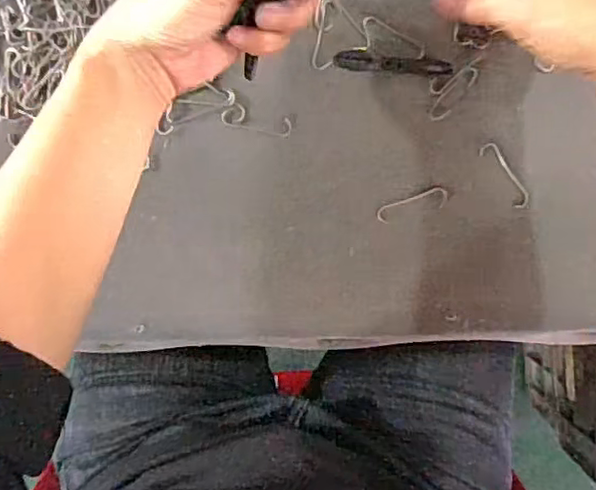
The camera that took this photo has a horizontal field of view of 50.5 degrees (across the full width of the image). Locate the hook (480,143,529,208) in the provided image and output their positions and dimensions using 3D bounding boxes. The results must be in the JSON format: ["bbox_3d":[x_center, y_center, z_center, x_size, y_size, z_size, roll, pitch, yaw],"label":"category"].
[{"bbox_3d":[0.128,-0.043,0.390,0.012,0.004,0.046,-35,97,3],"label":"hook"}]

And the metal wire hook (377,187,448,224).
[{"bbox_3d":[0.071,-0.024,0.389,0.045,0.004,0.013,-17,98,0],"label":"metal wire hook"}]

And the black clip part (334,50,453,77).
[{"bbox_3d":[0.057,-0.108,0.378,0.069,0.004,0.011,4,98,-3],"label":"black clip part"}]

